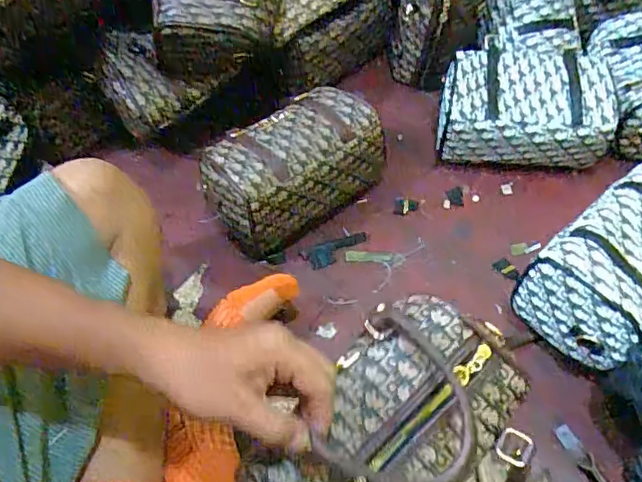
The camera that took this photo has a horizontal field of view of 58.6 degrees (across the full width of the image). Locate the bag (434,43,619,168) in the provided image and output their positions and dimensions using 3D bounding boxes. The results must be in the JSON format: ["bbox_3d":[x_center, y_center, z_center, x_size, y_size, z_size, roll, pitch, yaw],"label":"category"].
[{"bbox_3d":[0.277,-0.192,0.804,0.222,0.107,0.164,3,53,5],"label":"bag"}]

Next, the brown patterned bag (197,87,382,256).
[{"bbox_3d":[-0.031,-0.090,0.752,0.244,0.104,0.125,-33,58,-20],"label":"brown patterned bag"}]

